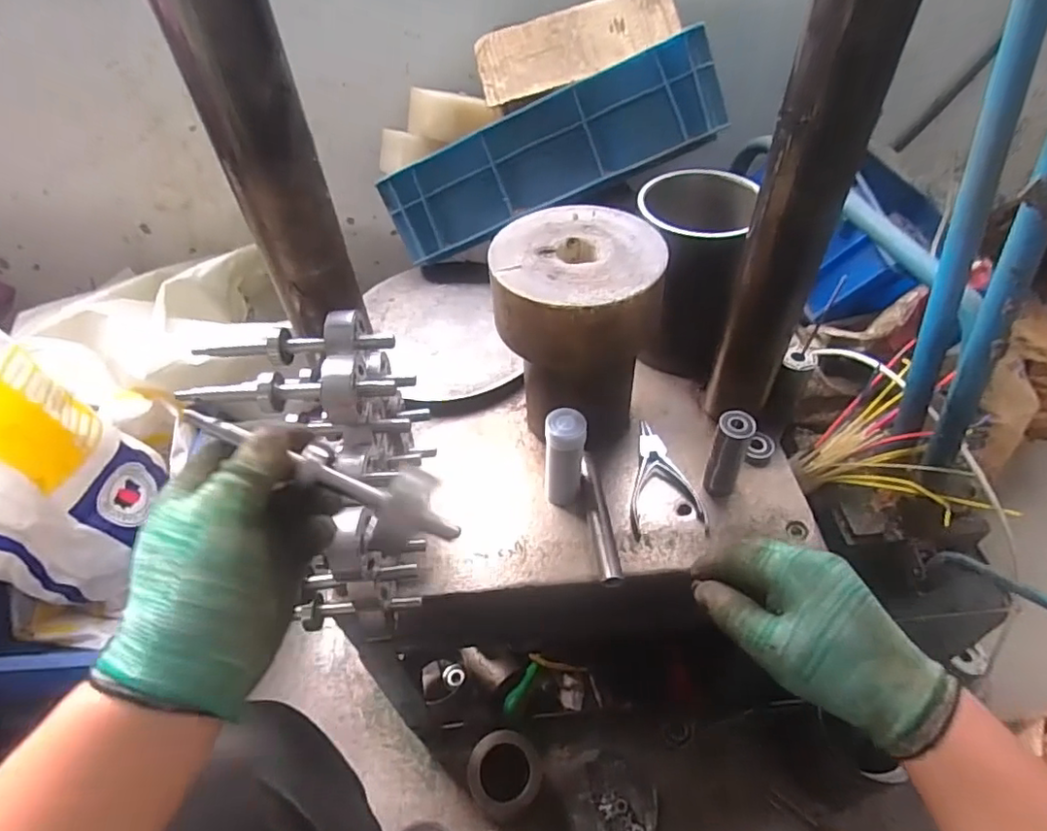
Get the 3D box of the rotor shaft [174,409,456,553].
[{"bbox_3d":[-0.111,0.035,0.331,0.159,0.034,0.038,26,51,-6],"label":"rotor shaft"}]

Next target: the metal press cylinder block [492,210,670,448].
[{"bbox_3d":[0.049,-0.067,0.565,0.139,0.207,0.138,-9,48,-5],"label":"metal press cylinder block"}]

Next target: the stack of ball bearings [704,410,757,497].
[{"bbox_3d":[0.195,0.037,0.560,0.029,0.091,0.029,13,51,15],"label":"stack of ball bearings"}]

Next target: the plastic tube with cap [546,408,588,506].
[{"bbox_3d":[0.040,0.045,0.557,0.035,0.109,0.038,2,48,5],"label":"plastic tube with cap"}]

